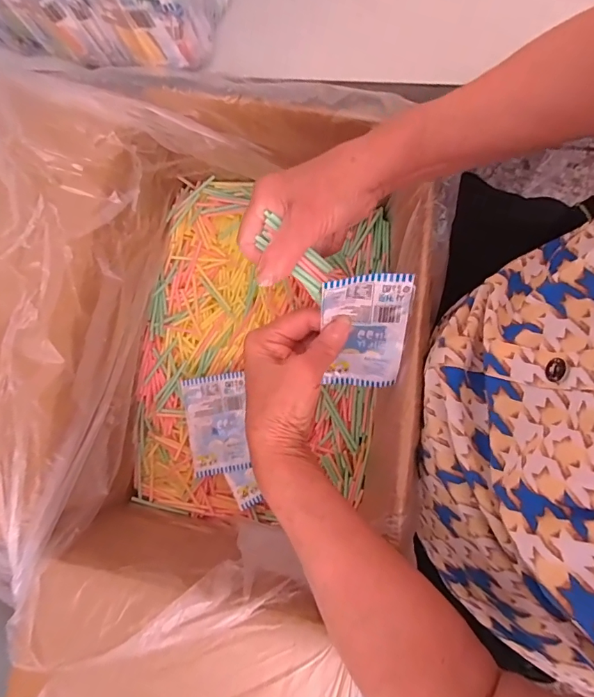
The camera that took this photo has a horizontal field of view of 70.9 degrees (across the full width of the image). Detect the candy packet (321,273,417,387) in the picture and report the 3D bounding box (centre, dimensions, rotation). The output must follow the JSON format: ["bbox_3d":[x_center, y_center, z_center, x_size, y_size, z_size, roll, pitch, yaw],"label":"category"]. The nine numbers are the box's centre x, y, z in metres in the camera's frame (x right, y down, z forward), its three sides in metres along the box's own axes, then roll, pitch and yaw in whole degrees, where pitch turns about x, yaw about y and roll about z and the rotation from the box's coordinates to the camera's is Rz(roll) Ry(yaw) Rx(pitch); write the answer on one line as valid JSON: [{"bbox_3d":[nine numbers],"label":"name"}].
[{"bbox_3d":[0.052,-0.010,0.324,0.064,0.101,0.010,1,38,5],"label":"candy packet"}]

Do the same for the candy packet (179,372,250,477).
[{"bbox_3d":[-0.085,0.080,0.448,0.062,0.022,0.100,-8,78,0],"label":"candy packet"}]

